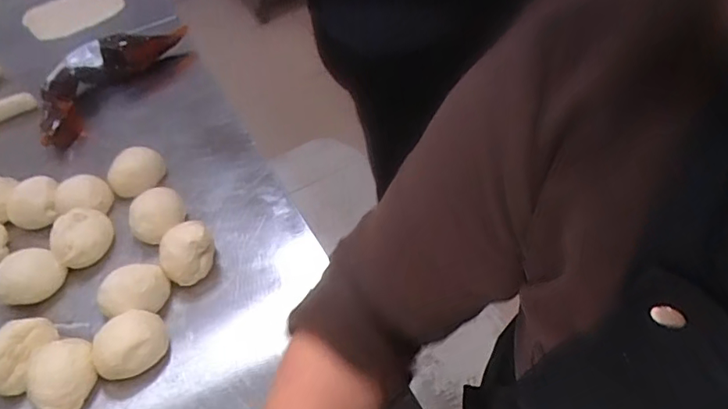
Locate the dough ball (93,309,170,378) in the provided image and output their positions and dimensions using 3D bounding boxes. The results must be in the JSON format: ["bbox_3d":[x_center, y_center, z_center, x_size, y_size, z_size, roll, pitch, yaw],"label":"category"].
[{"bbox_3d":[-0.221,0.137,0.510,0.064,0.046,0.059,-4,50,5],"label":"dough ball"}]

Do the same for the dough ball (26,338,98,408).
[{"bbox_3d":[-0.277,0.163,0.487,0.053,0.052,0.062,22,56,25],"label":"dough ball"}]

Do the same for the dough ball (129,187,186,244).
[{"bbox_3d":[-0.241,0.009,0.605,0.062,0.037,0.054,-31,53,-17],"label":"dough ball"}]

